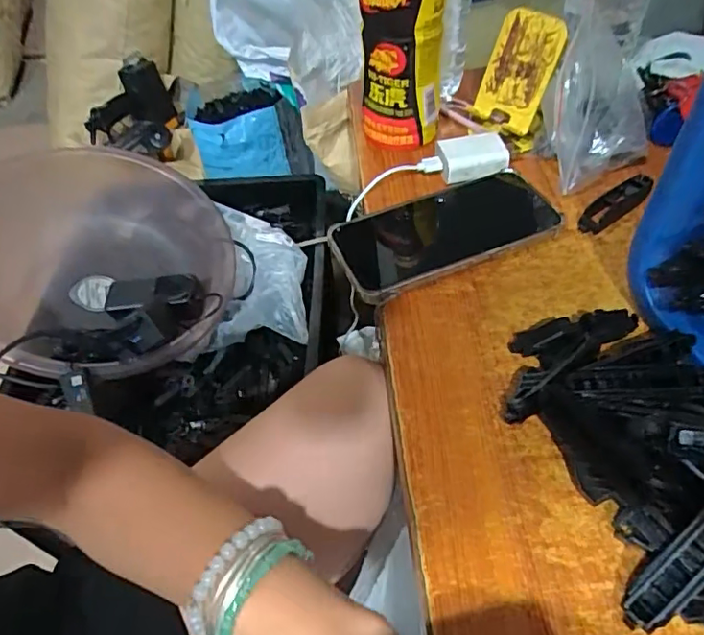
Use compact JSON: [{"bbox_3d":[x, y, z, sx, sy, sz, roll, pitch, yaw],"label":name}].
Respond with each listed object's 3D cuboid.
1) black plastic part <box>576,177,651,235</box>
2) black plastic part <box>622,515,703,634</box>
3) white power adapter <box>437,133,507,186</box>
[{"bbox_3d":[0.205,-0.088,0.429,0.072,0.017,0.018,-31,54,-20],"label":"black plastic part"},{"bbox_3d":[0.151,0.109,0.248,0.076,0.013,0.020,-47,56,4],"label":"black plastic part"},{"bbox_3d":[0.101,-0.136,0.468,0.056,0.021,0.045,-5,50,1],"label":"white power adapter"}]

